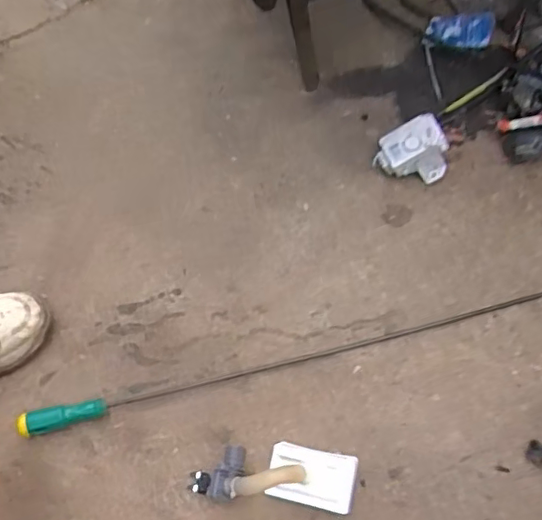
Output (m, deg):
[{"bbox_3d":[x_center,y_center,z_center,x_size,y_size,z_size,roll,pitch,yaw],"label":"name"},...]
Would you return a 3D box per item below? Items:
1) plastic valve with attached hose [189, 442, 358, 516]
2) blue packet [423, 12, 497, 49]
[{"bbox_3d":[0.003,0.250,0.666,0.190,0.079,0.068,6,63,1],"label":"plastic valve with attached hose"},{"bbox_3d":[0.314,-0.384,0.952,0.110,0.021,0.067,6,66,5],"label":"blue packet"}]

